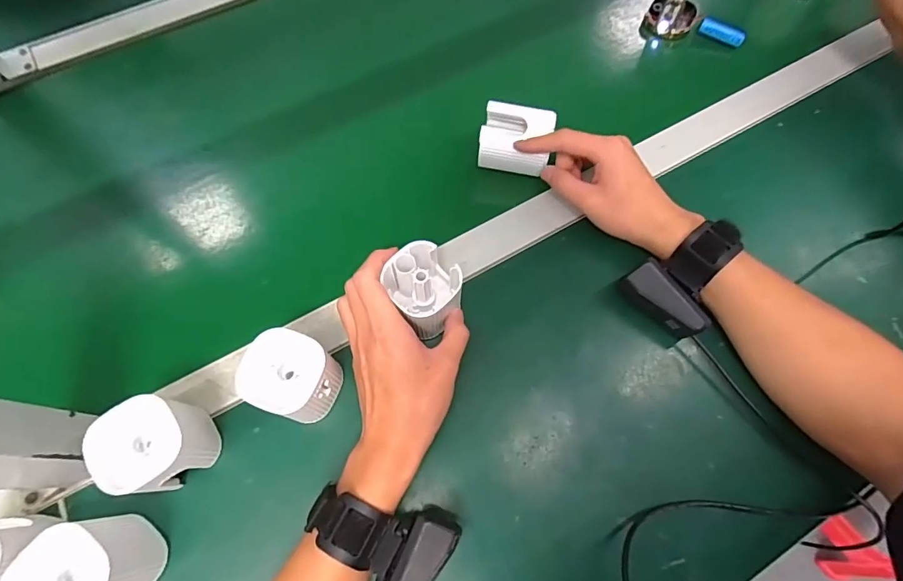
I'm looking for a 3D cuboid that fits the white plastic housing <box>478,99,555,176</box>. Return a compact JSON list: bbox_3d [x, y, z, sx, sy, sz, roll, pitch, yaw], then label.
[{"bbox_3d":[0.059,-0.139,0.420,0.063,0.036,0.049,11,68,5],"label":"white plastic housing"}]

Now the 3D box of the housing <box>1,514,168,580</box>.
[{"bbox_3d":[-0.228,0.178,0.290,0.055,0.069,0.058,-5,68,-2],"label":"housing"}]

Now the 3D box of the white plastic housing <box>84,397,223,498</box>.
[{"bbox_3d":[-0.204,0.109,0.317,0.051,0.069,0.054,0,68,0],"label":"white plastic housing"}]

